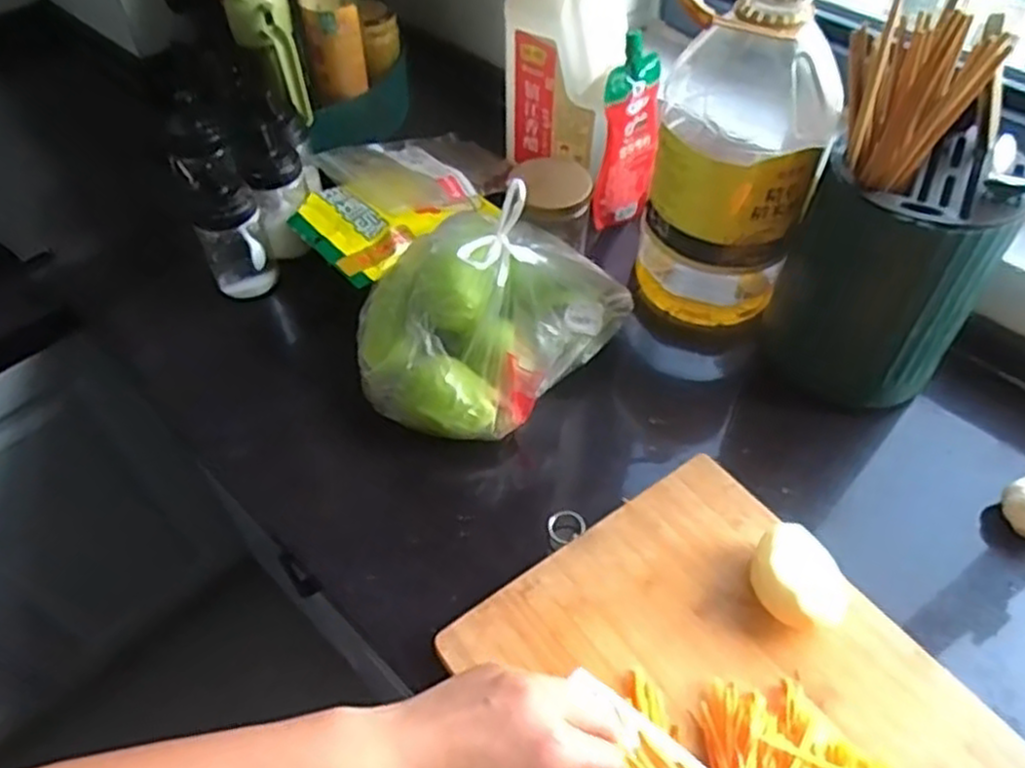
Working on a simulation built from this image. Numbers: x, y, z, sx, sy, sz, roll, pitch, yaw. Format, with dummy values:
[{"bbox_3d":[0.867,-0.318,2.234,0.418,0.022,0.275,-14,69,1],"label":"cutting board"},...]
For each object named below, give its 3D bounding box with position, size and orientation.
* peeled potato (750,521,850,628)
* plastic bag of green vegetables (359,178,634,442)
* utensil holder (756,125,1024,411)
[{"bbox_3d":[0.203,0.140,0.541,0.063,0.040,0.071,-26,56,-18],"label":"peeled potato"},{"bbox_3d":[-0.027,-0.080,0.662,0.188,0.157,0.237,31,58,22],"label":"plastic bag of green vegetables"},{"bbox_3d":[0.305,-0.088,0.631,0.148,0.192,0.123,26,56,19],"label":"utensil holder"}]

